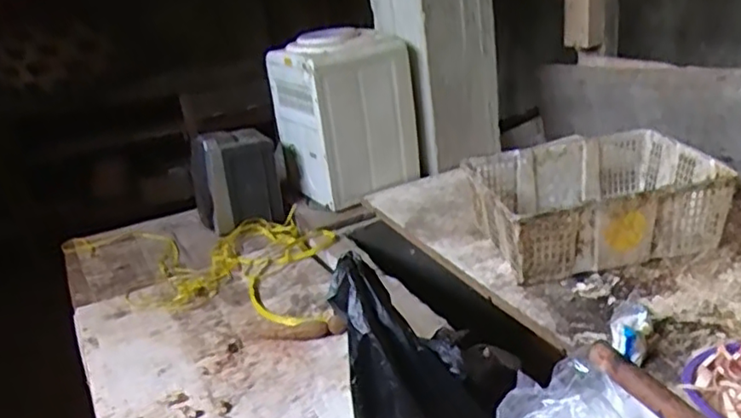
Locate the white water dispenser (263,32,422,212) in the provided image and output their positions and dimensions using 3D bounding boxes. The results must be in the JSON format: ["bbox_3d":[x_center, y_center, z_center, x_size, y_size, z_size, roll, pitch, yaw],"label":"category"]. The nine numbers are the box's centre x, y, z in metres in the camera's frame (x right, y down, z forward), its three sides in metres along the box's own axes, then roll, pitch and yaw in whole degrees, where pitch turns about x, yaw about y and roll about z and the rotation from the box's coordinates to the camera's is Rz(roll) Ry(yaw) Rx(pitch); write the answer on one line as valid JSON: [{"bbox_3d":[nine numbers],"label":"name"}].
[{"bbox_3d":[-0.073,-0.267,1.835,0.345,0.442,0.323,-16,24,-17],"label":"white water dispenser"}]

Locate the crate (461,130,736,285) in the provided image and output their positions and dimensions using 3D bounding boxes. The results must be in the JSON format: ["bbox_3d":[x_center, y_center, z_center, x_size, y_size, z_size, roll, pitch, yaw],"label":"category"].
[{"bbox_3d":[0.482,-0.012,1.382,0.481,0.175,0.339,-10,23,-5],"label":"crate"}]

